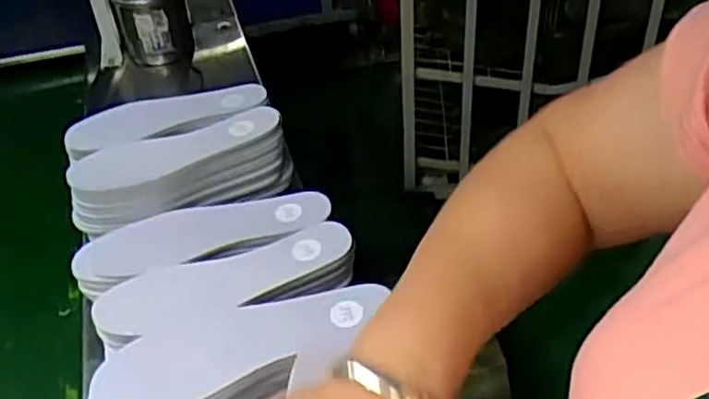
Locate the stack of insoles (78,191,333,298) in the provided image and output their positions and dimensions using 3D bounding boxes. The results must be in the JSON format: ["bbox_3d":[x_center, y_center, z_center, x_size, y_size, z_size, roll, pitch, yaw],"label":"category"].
[{"bbox_3d":[-0.146,0.033,0.701,0.240,0.029,0.078,-14,42,-12],"label":"stack of insoles"}]

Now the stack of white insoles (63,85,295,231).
[{"bbox_3d":[-0.190,-0.050,0.775,0.219,0.071,0.147,-14,42,-12],"label":"stack of white insoles"}]

